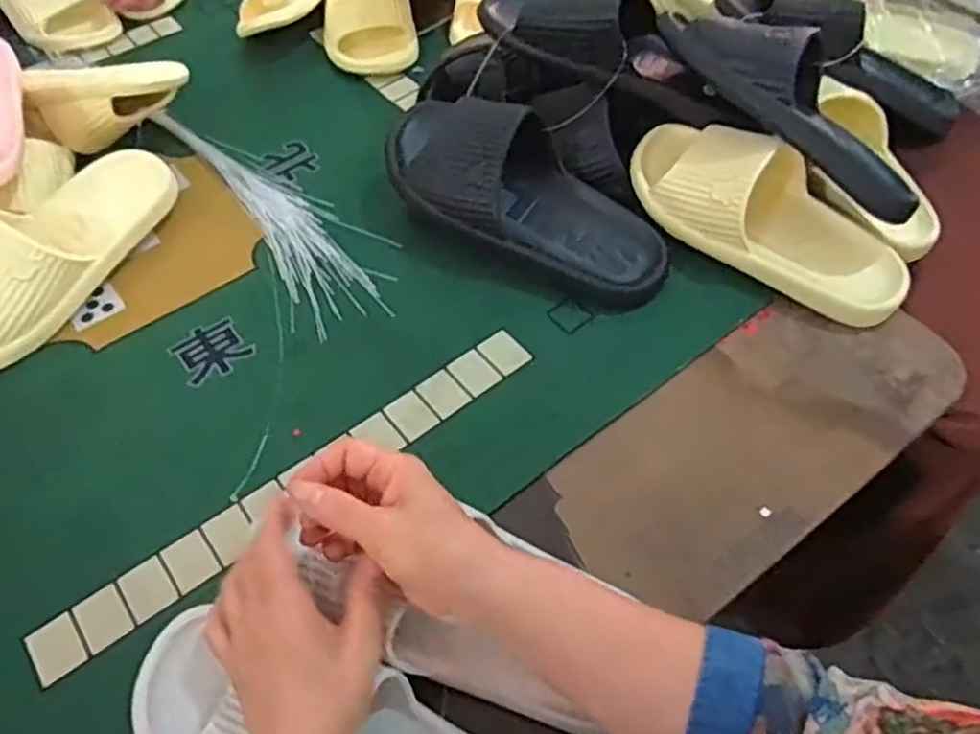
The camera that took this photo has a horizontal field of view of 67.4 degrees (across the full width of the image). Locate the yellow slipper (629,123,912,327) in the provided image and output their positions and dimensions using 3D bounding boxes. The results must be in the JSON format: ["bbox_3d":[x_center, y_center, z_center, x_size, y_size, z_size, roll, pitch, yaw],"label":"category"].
[{"bbox_3d":[0.225,-0.128,0.603,0.245,0.077,0.088,30,62,22],"label":"yellow slipper"}]

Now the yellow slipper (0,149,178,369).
[{"bbox_3d":[-0.387,-0.101,0.633,0.106,0.074,0.270,23,60,19],"label":"yellow slipper"}]

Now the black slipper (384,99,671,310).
[{"bbox_3d":[0.027,-0.148,0.616,0.275,0.082,0.104,34,63,8],"label":"black slipper"}]

